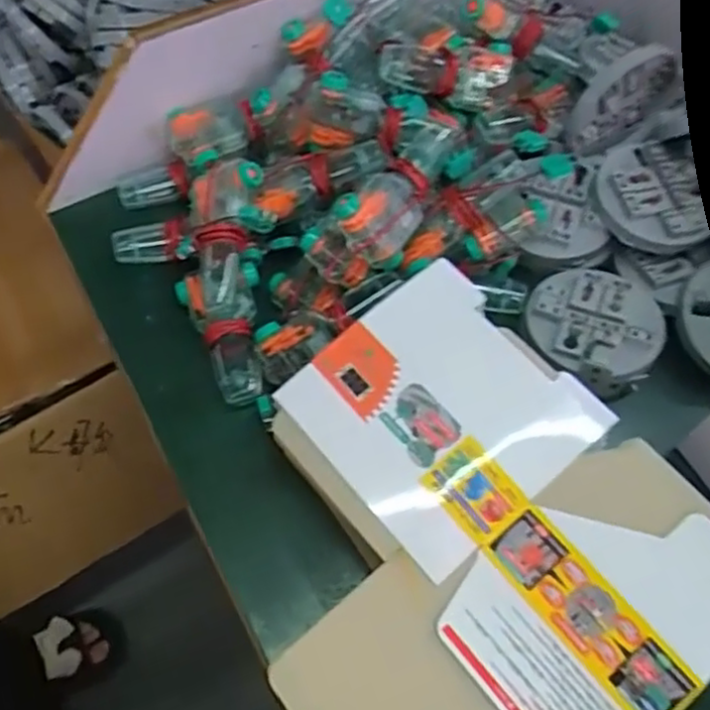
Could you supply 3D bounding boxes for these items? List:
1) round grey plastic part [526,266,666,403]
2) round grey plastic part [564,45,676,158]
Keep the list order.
[{"bbox_3d":[0.191,-0.026,0.556,0.100,0.031,0.112,32,68,13],"label":"round grey plastic part"},{"bbox_3d":[0.227,-0.216,0.591,0.104,0.094,0.015,-27,68,-13],"label":"round grey plastic part"}]

